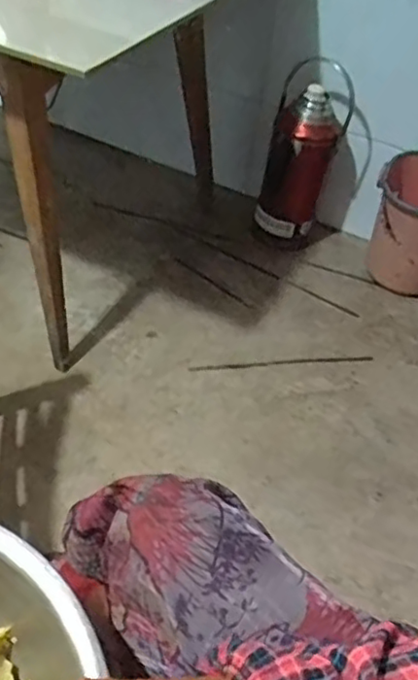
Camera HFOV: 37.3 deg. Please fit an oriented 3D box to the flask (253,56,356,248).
[{"bbox_3d":[0.209,-0.404,1.422,0.160,0.431,0.133,14,46,7],"label":"flask"}]

